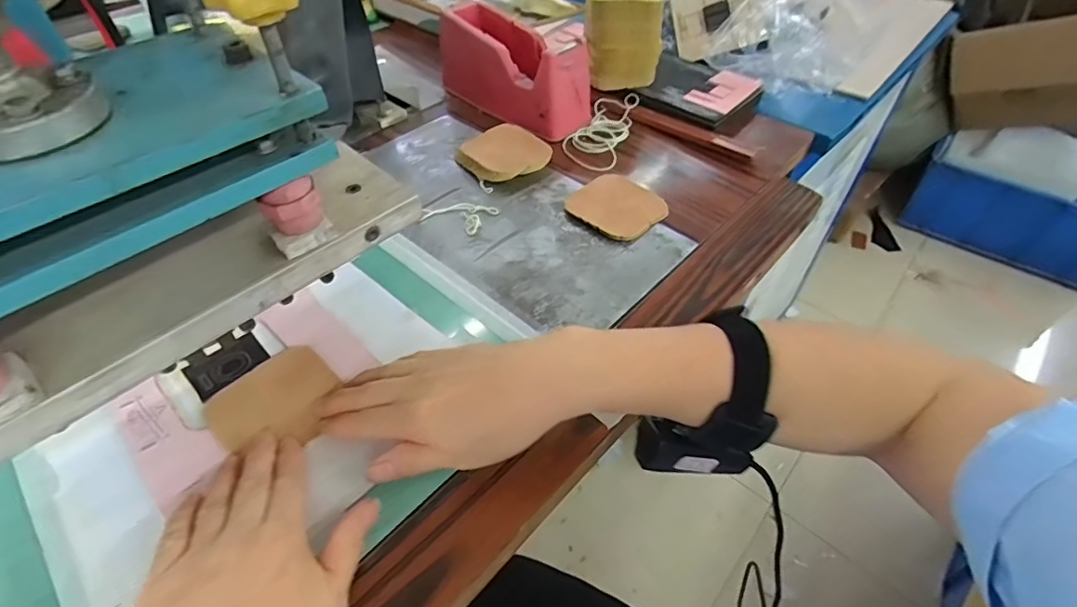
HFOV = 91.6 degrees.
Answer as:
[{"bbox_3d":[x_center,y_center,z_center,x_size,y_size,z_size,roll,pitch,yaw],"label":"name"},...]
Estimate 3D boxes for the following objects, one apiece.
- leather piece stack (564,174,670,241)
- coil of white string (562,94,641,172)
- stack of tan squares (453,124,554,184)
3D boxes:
[{"bbox_3d":[0.078,-0.094,0.504,0.081,0.016,0.075,-36,57,-27],"label":"leather piece stack"},{"bbox_3d":[0.072,-0.201,0.598,0.063,0.014,0.141,16,50,14],"label":"coil of white string"},{"bbox_3d":[-0.038,-0.161,0.559,0.084,0.021,0.090,-23,52,-19],"label":"stack of tan squares"}]

